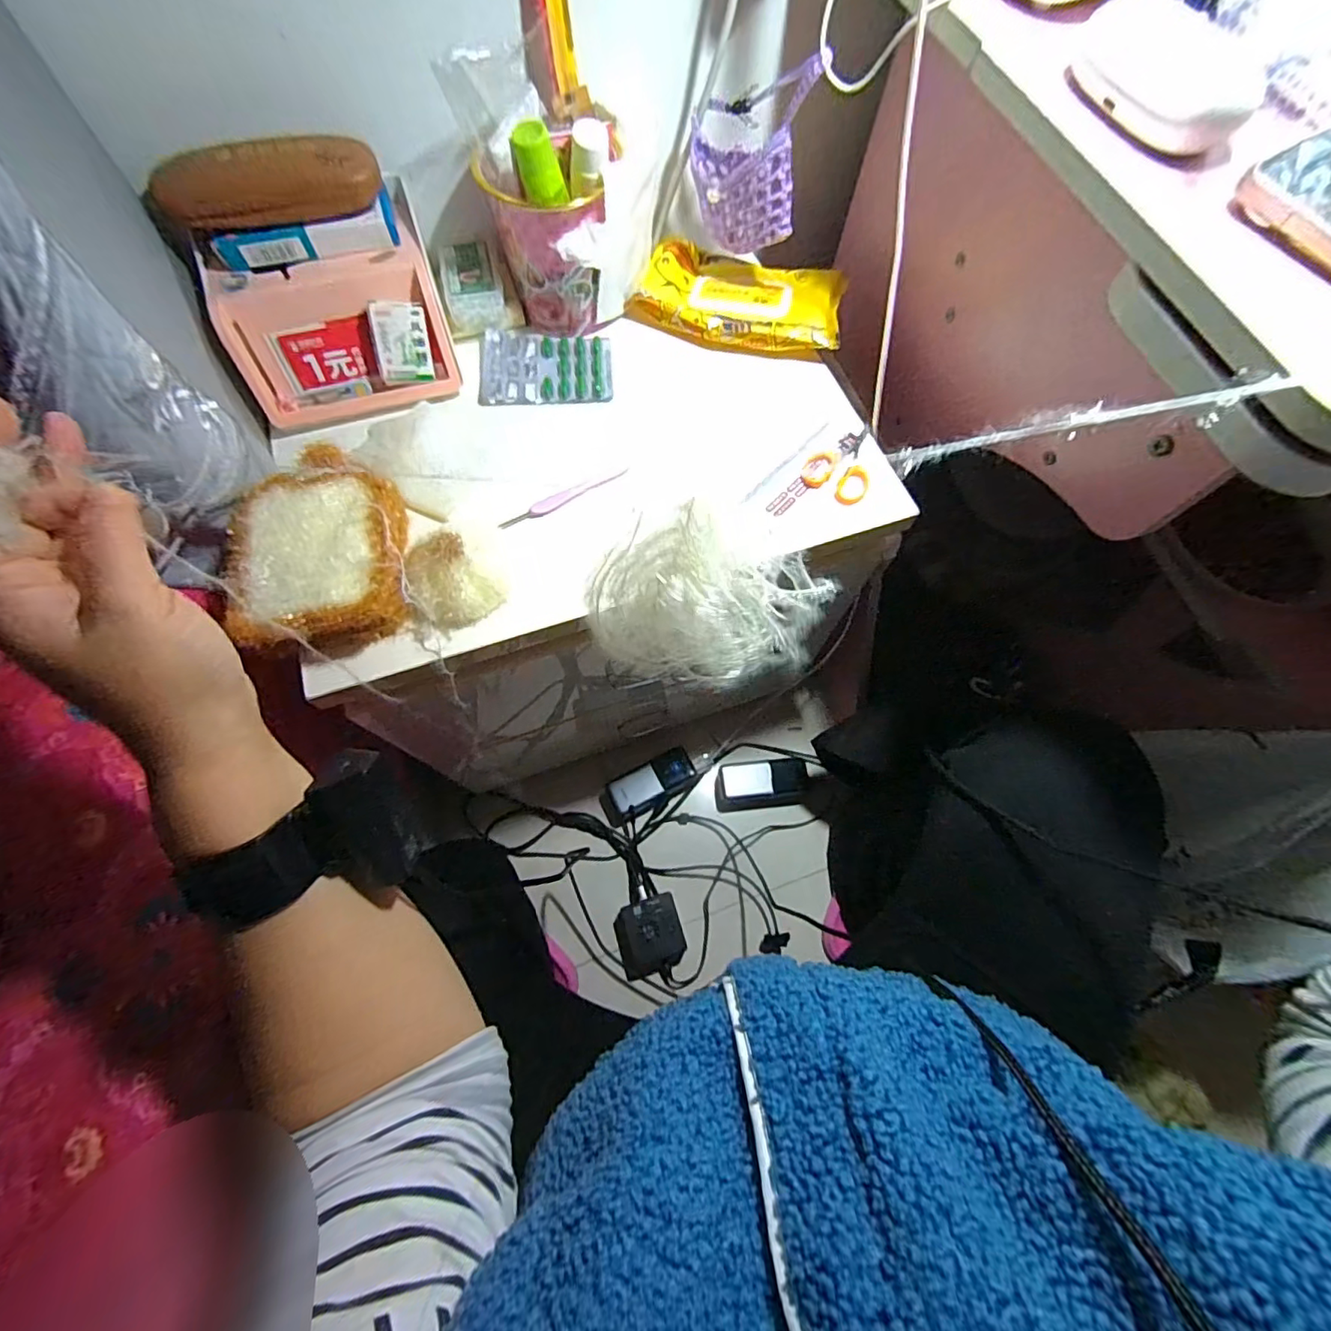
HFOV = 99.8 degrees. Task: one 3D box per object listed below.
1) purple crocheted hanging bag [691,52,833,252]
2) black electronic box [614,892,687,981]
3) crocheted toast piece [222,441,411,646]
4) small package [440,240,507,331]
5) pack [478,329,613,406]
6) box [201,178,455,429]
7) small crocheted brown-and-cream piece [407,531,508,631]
[{"bbox_3d":[0.064,-0.421,0.465,0.050,0.127,0.114,-39,74,-16],"label":"purple crocheted hanging bag"},{"bbox_3d":[-0.020,0.361,0.749,0.088,0.046,0.091,-16,69,-8],"label":"black electronic box"},{"bbox_3d":[-0.254,-0.084,0.413,0.119,0.041,0.146,-11,68,-6],"label":"crocheted toast piece"},{"bbox_3d":[-0.177,-0.351,0.514,0.049,0.034,0.069,-15,69,-8],"label":"small package"},{"bbox_3d":[-0.110,-0.279,0.521,0.118,0.012,0.082,-4,69,-6],"label":"pack"},{"bbox_3d":[-0.275,-0.294,0.477,0.167,0.082,0.138,-19,69,-9],"label":"box"},{"bbox_3d":[-0.156,-0.062,0.408,0.058,0.046,0.052,-42,75,-17],"label":"small crocheted brown-and-cream piece"}]

